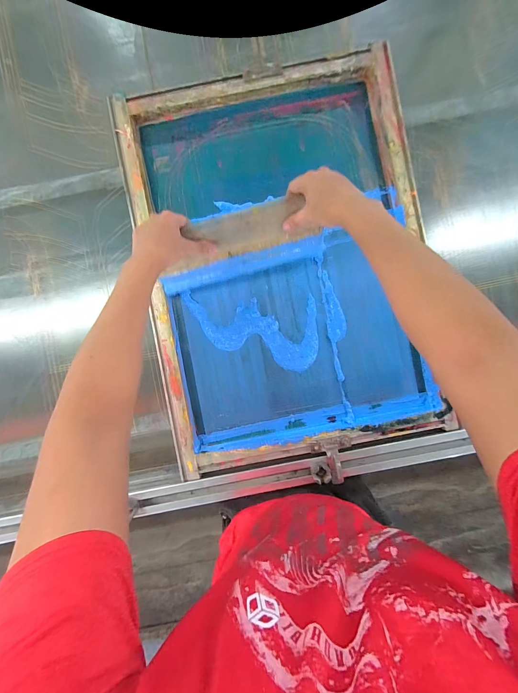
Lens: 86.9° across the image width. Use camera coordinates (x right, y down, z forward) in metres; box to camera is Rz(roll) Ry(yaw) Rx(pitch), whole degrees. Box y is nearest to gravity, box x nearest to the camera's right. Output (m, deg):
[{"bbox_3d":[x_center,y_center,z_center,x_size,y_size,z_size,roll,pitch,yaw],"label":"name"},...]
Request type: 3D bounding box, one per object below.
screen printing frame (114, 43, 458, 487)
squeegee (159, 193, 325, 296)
[{"bbox_3d":[0.050,-0.163,0.572,0.568,0.053,0.787,-11,92,0],"label":"screen printing frame"},{"bbox_3d":[-0.043,-0.188,0.501,0.306,0.123,0.028,-13,61,6],"label":"squeegee"}]

